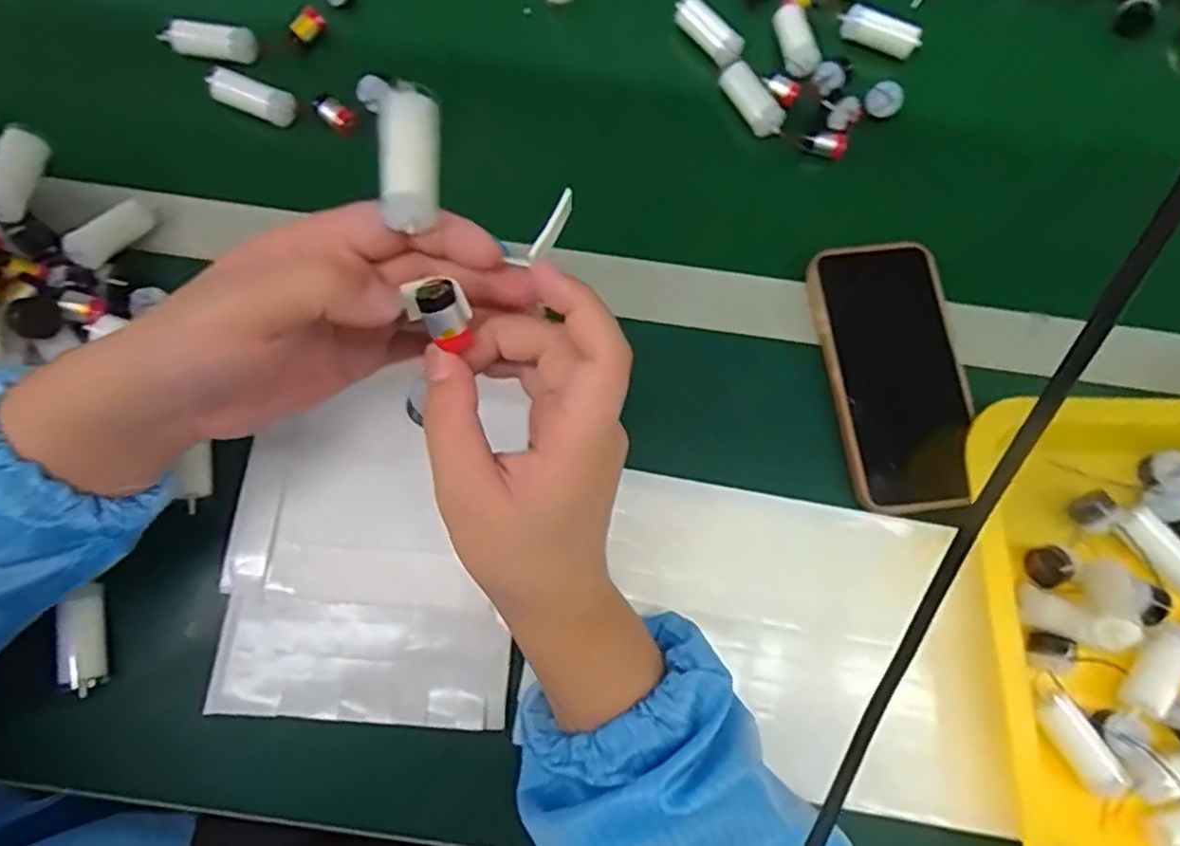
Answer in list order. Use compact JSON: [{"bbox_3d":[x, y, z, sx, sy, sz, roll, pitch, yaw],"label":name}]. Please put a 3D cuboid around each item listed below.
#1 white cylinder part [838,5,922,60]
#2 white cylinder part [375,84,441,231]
[{"bbox_3d":[0.204,-0.276,0.475,0.056,0.016,0.020,17,75,3],"label":"white cylinder part"},{"bbox_3d":[-0.068,-0.102,0.252,0.022,0.019,0.054,2,90,-1],"label":"white cylinder part"}]

